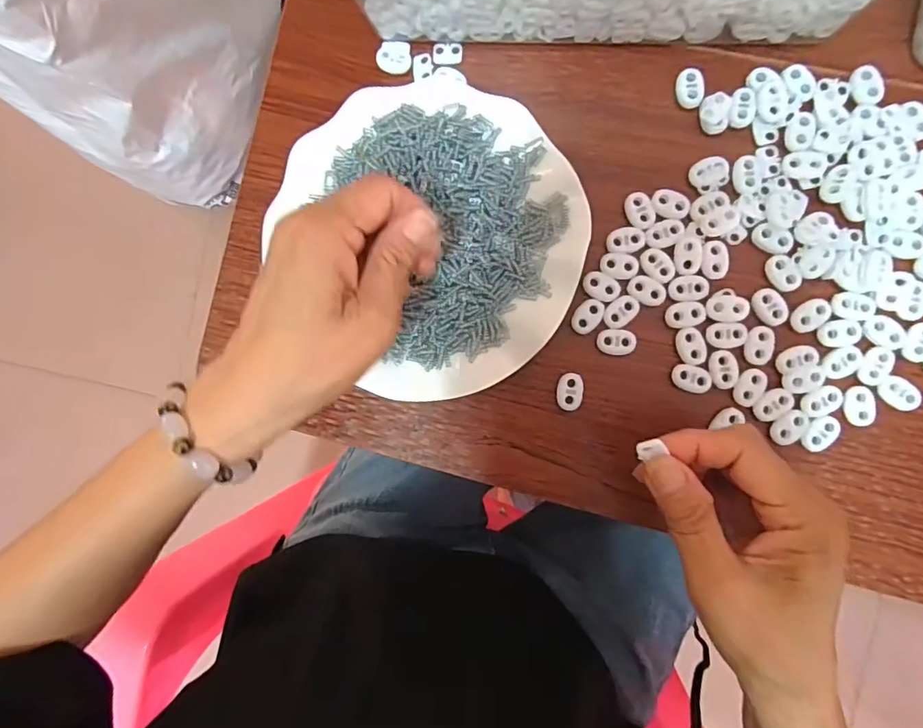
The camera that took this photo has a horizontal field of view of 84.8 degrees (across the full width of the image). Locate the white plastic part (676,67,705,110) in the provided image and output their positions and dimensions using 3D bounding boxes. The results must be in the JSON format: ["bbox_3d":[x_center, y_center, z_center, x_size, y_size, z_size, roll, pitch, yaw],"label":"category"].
[{"bbox_3d":[0.137,-0.165,0.302,0.015,0.004,0.024,-1,91,7],"label":"white plastic part"}]

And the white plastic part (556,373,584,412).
[{"bbox_3d":[0.066,0.017,0.309,0.015,0.004,0.023,3,91,7],"label":"white plastic part"}]

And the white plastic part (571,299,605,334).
[{"bbox_3d":[0.077,-0.029,0.306,0.015,0.004,0.022,34,95,5],"label":"white plastic part"}]

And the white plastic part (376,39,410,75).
[{"bbox_3d":[-0.043,-0.197,0.323,0.021,0.004,0.020,1,91,7],"label":"white plastic part"}]

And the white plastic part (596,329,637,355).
[{"bbox_3d":[0.094,-0.013,0.306,0.023,0.004,0.016,3,91,7],"label":"white plastic part"}]

